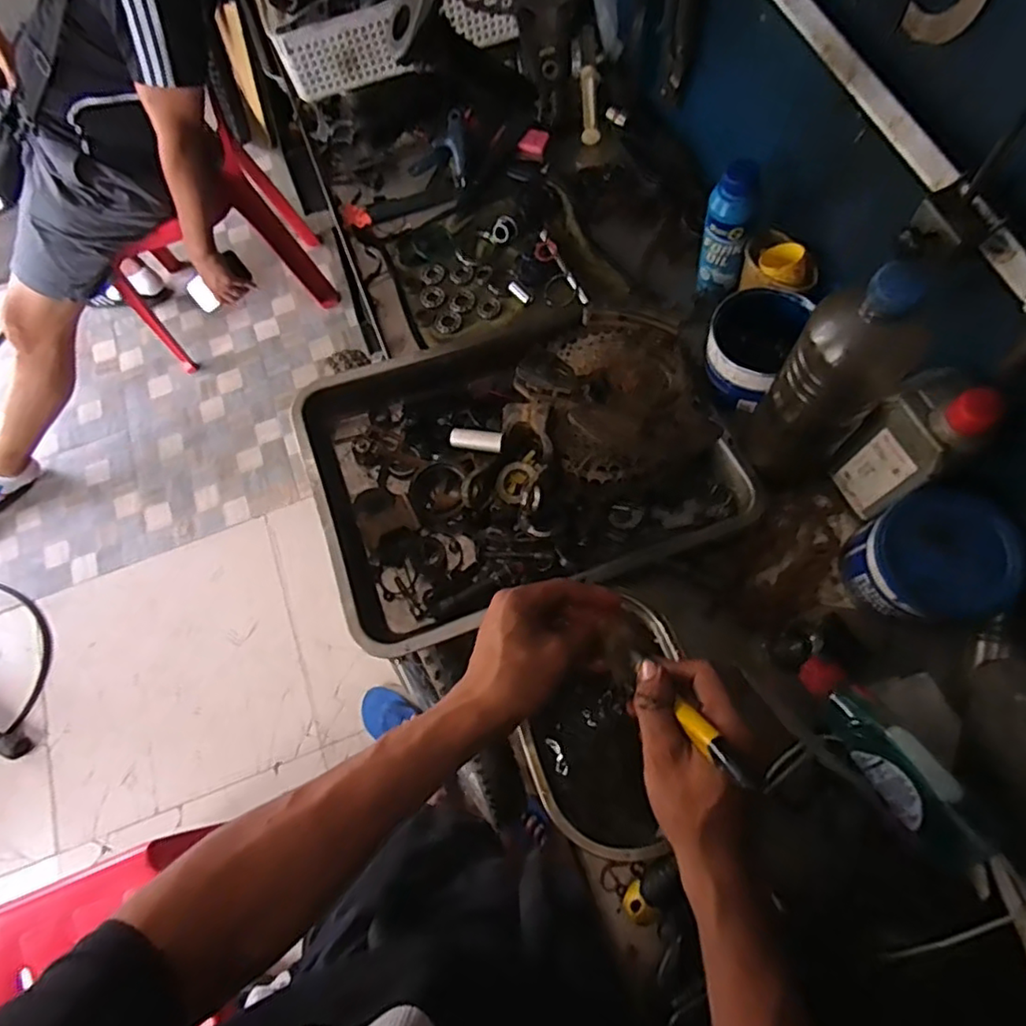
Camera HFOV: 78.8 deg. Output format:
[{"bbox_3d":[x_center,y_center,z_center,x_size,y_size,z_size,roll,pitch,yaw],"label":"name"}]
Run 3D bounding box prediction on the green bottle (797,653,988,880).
[{"bbox_3d":[0.287,0.188,0.482,0.044,0.065,0.167,-26,61,-7],"label":"green bottle"}]

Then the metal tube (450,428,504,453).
[{"bbox_3d":[-0.035,-0.073,0.616,0.051,0.013,0.021,9,70,8],"label":"metal tube"}]

